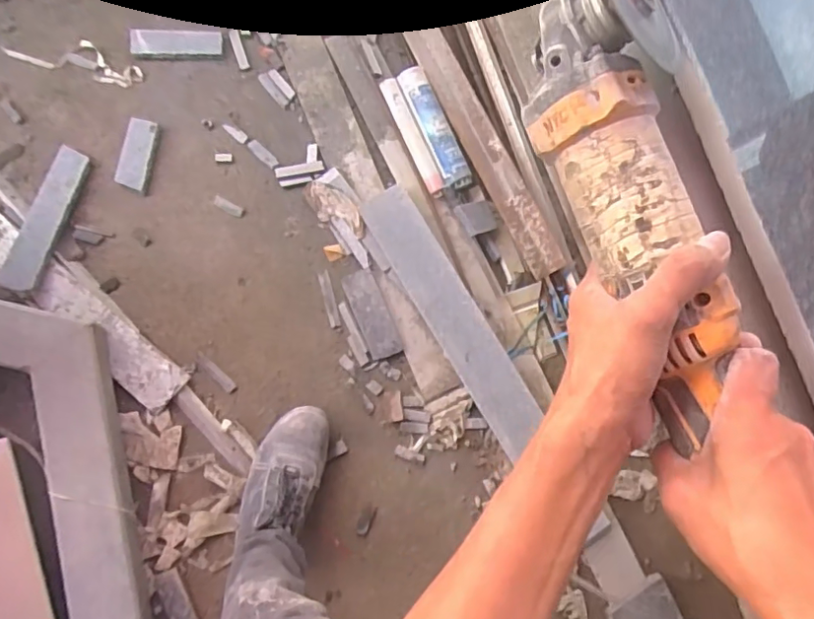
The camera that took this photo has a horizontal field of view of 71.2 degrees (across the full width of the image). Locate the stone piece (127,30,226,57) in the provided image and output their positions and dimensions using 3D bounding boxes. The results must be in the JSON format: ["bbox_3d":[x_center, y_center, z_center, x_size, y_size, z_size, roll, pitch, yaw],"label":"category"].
[{"bbox_3d":[-0.445,-0.516,1.103,0.169,0.014,0.049,-4,85,-8],"label":"stone piece"}]

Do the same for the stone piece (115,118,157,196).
[{"bbox_3d":[-0.501,-0.287,1.056,0.058,0.033,0.132,11,84,-6],"label":"stone piece"}]

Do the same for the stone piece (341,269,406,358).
[{"bbox_3d":[-0.066,0.009,1.085,0.065,0.016,0.171,-20,88,-9],"label":"stone piece"}]

